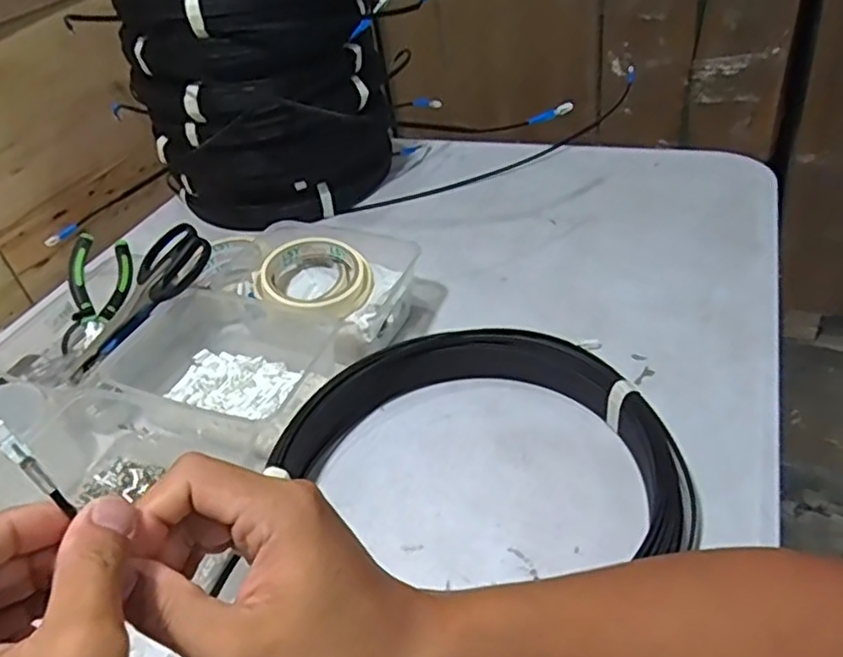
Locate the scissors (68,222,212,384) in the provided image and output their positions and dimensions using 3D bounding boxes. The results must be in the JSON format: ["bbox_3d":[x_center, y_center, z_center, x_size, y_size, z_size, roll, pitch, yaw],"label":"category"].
[{"bbox_3d":[-0.264,-0.023,0.613,0.173,0.020,0.062,-48,47,1],"label":"scissors"}]

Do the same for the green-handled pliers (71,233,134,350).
[{"bbox_3d":[-0.306,-0.037,0.634,0.050,0.014,0.108,7,69,-25],"label":"green-handled pliers"}]

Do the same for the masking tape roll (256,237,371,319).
[{"bbox_3d":[-0.099,-0.050,0.603,0.101,0.030,0.097,-4,40,4],"label":"masking tape roll"}]

